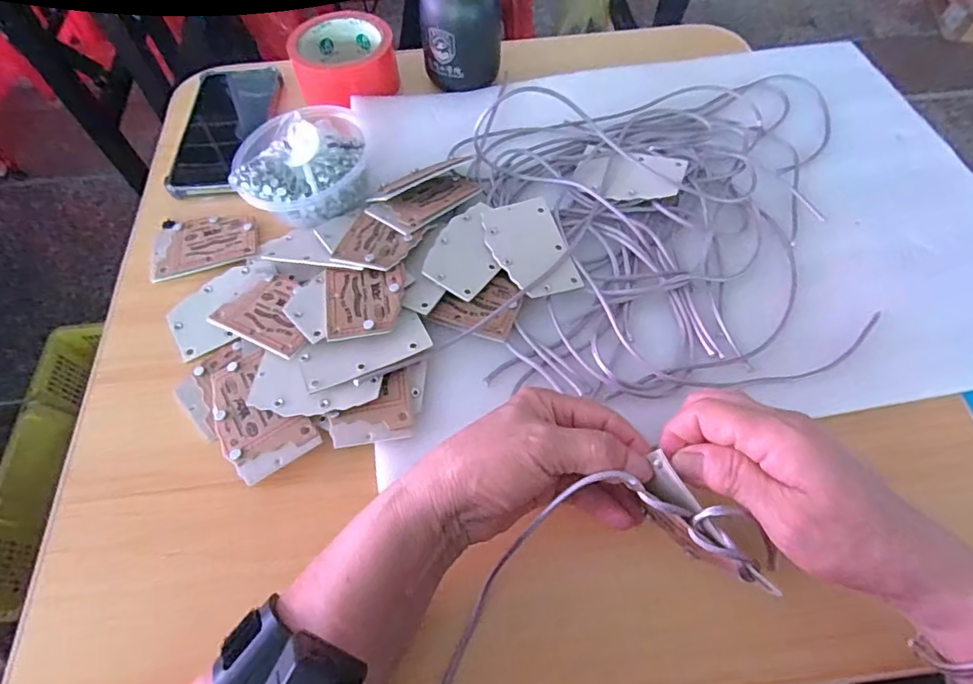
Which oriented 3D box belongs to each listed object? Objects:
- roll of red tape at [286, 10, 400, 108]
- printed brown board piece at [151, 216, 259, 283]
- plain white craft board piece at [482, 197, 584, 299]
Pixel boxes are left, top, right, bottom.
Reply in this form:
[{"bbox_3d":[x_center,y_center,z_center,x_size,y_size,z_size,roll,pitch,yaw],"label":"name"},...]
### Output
[{"bbox_3d":[-0.137,-0.272,0.508,0.093,0.039,0.086,-1,61,1],"label":"roll of red tape"},{"bbox_3d":[-0.229,-0.082,0.432,0.084,0.007,0.059,-11,61,-5],"label":"printed brown board piece"},{"bbox_3d":[0.032,-0.070,0.392,0.054,0.004,0.084,-14,65,-13],"label":"plain white craft board piece"}]

